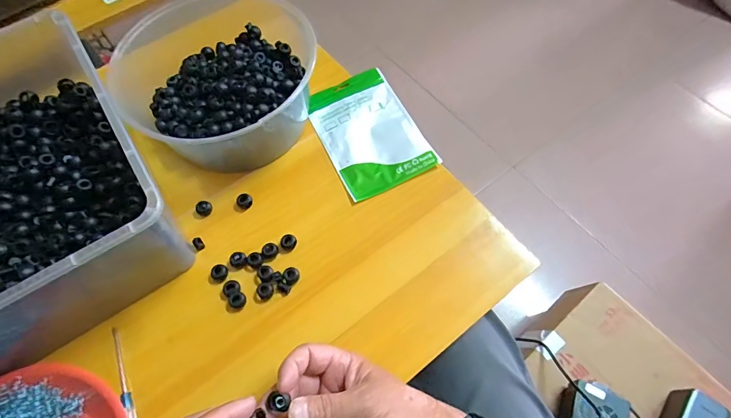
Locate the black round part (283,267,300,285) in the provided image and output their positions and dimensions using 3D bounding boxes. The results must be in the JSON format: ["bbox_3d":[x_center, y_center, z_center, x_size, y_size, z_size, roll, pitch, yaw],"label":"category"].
[{"bbox_3d":[-0.080,0.072,0.425,0.018,0.006,0.018,-1,63,1],"label":"black round part"}]

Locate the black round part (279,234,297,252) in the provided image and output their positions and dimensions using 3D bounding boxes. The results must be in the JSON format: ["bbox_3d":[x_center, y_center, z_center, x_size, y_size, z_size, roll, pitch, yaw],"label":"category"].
[{"bbox_3d":[-0.086,0.038,0.442,0.018,0.009,0.017,-1,63,1],"label":"black round part"}]

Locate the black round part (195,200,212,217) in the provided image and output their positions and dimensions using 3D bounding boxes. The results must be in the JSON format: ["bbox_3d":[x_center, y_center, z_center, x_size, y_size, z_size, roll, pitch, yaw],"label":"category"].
[{"bbox_3d":[-0.191,0.000,0.465,0.018,0.013,0.017,-1,63,1],"label":"black round part"}]

